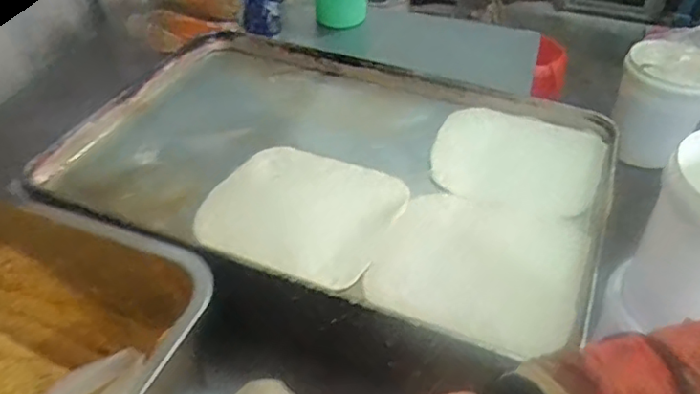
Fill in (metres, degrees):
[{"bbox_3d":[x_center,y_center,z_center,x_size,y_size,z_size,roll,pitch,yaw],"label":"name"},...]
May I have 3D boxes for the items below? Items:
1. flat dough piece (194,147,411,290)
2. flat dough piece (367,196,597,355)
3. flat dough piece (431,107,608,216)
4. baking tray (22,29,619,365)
[{"bbox_3d":[-0.057,0.010,0.636,0.198,0.015,0.181,21,45,21],"label":"flat dough piece"},{"bbox_3d":[0.127,0.065,0.586,0.190,0.026,0.202,16,44,17],"label":"flat dough piece"},{"bbox_3d":[0.199,-0.048,0.712,0.190,0.015,0.180,17,44,17],"label":"flat dough piece"},{"bbox_3d":[-0.015,-0.037,0.721,0.602,0.067,0.421,16,44,17],"label":"baking tray"}]

